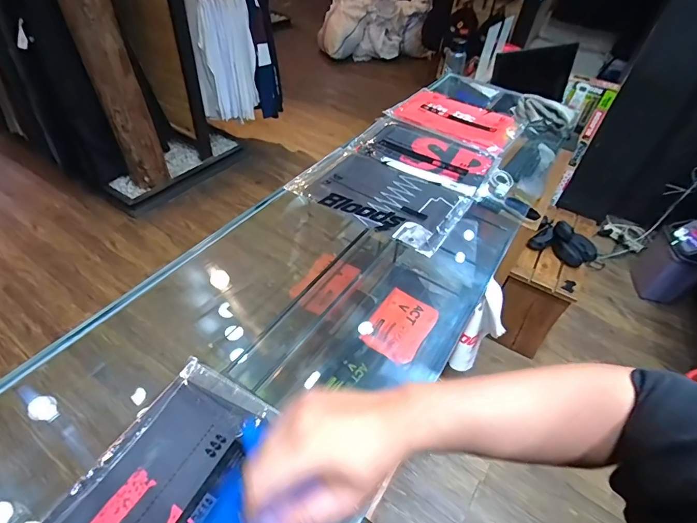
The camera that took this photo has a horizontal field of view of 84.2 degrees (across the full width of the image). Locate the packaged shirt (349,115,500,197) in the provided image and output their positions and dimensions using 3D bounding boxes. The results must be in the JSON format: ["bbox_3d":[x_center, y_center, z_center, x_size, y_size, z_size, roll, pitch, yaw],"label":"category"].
[{"bbox_3d":[0.162,-0.240,0.831,0.284,0.016,0.187,27,48,18],"label":"packaged shirt"}]

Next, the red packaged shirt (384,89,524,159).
[{"bbox_3d":[0.261,-0.356,0.956,0.288,0.027,0.213,29,49,20],"label":"red packaged shirt"}]

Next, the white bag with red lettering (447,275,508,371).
[{"bbox_3d":[0.494,0.261,1.426,0.120,0.395,0.119,26,48,18],"label":"white bag with red lettering"}]

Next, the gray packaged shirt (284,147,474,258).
[{"bbox_3d":[0.053,-0.126,0.718,0.302,0.015,0.188,28,49,19],"label":"gray packaged shirt"}]

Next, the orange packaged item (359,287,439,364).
[{"bbox_3d":[0.190,0.240,1.444,0.213,0.082,0.292,30,49,20],"label":"orange packaged item"}]

